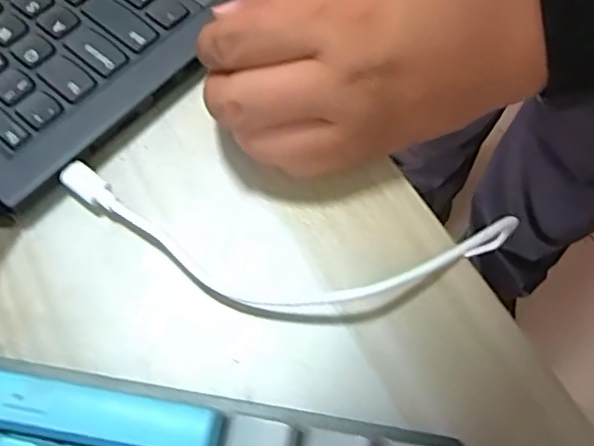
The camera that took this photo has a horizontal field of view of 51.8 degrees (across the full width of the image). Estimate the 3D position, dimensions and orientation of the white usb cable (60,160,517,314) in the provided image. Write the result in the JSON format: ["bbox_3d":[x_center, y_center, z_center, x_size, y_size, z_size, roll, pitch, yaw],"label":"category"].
[{"bbox_3d":[-0.007,0.010,0.237,0.177,0.015,0.047,6,64,3],"label":"white usb cable"}]

